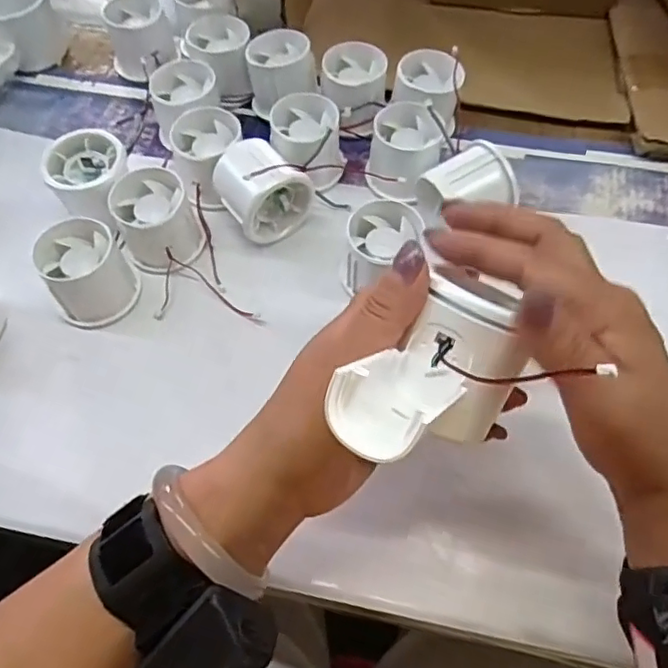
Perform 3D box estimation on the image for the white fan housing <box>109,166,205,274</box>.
[{"bbox_3d":[-0.123,-0.078,0.405,0.055,0.048,0.061,-26,65,-12],"label":"white fan housing"}]

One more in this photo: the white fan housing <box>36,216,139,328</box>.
[{"bbox_3d":[-0.165,-0.042,0.388,0.053,0.047,0.055,-35,67,-16],"label":"white fan housing"}]

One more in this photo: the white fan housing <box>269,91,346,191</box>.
[{"bbox_3d":[-0.019,-0.143,0.441,0.053,0.047,0.062,-31,66,-14],"label":"white fan housing"}]

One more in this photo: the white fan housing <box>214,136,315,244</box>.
[{"bbox_3d":[-0.054,-0.104,0.409,0.058,0.061,0.053,-33,66,-15],"label":"white fan housing"}]

